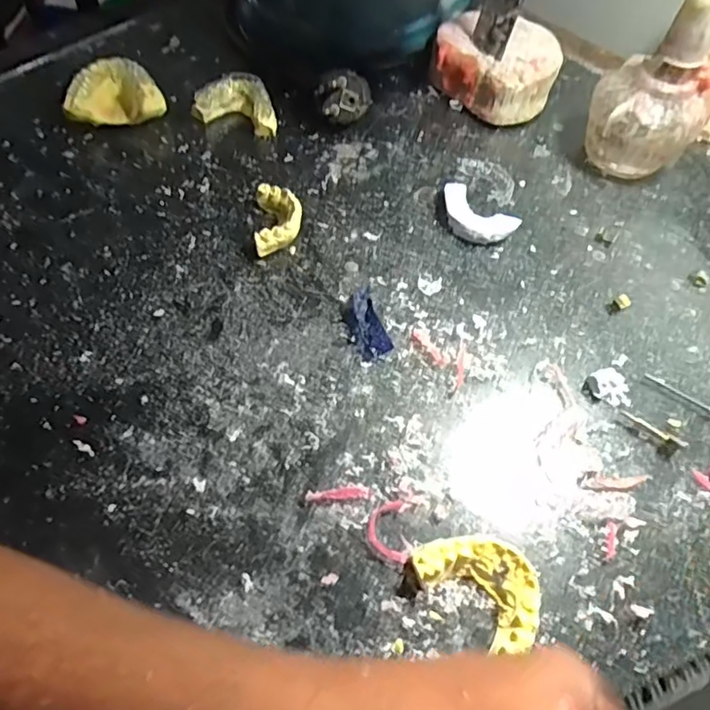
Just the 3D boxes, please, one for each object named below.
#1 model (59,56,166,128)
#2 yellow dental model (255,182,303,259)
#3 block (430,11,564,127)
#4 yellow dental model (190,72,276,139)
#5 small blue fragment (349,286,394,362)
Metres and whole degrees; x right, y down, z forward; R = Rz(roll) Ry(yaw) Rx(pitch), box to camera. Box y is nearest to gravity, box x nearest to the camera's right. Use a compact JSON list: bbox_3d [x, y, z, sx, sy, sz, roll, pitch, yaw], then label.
[{"bbox_3d":[-0.167,-0.185,0.404,0.061,0.026,0.056,-2,59,-6],"label":"model"},{"bbox_3d":[-0.048,-0.084,0.357,0.027,0.016,0.047,0,59,-5],"label":"yellow dental model"},{"bbox_3d":[0.112,-0.226,0.444,0.092,0.043,0.073,36,63,16],"label":"block"},{"bbox_3d":[-0.083,-0.185,0.414,0.057,0.022,0.042,16,59,5],"label":"yellow dental model"},{"bbox_3d":[0.007,-0.019,0.330,0.018,0.004,0.047,-14,61,-13],"label":"small blue fragment"}]

